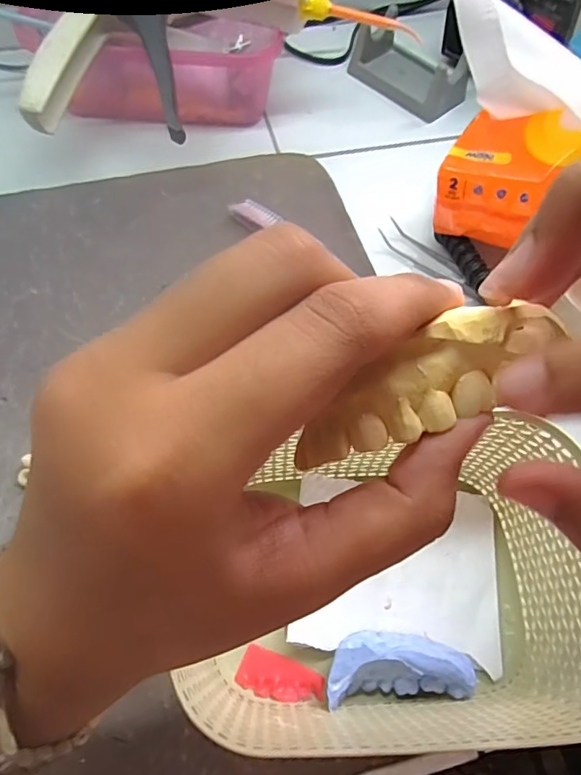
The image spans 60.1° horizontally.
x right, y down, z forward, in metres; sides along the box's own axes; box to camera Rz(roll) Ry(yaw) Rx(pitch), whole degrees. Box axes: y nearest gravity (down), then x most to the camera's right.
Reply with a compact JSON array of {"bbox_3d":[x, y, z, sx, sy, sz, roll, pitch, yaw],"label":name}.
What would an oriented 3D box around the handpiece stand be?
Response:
[{"bbox_3d":[0.105,-0.270,0.429,0.058,0.035,0.110,-33,67,-17],"label":"handpiece stand"}]

